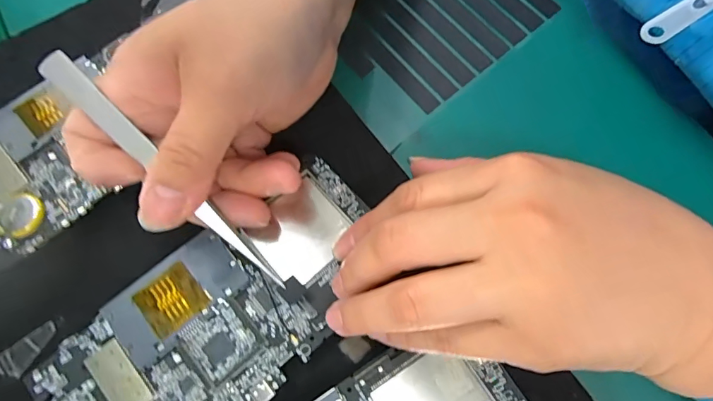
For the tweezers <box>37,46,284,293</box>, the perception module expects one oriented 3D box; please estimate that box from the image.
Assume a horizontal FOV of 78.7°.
[{"bbox_3d":[-0.074,-0.009,0.172,0.010,0.006,0.122,-46,101,-13],"label":"tweezers"}]

